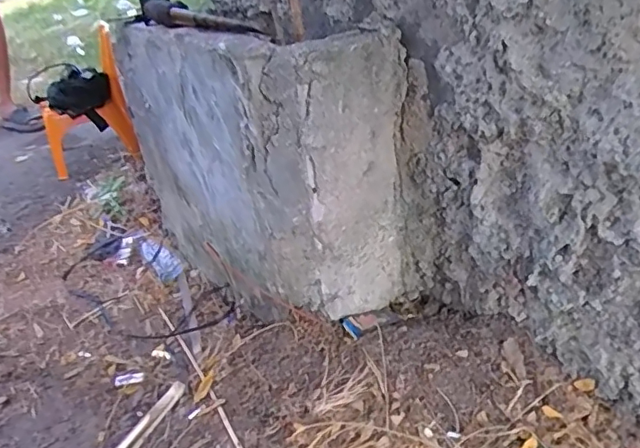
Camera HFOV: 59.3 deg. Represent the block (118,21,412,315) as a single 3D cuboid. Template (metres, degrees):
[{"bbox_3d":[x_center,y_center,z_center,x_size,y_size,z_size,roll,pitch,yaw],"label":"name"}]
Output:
[{"bbox_3d":[-0.159,-0.155,1.263,0.278,0.548,0.753,-25,34,-30],"label":"block"}]

